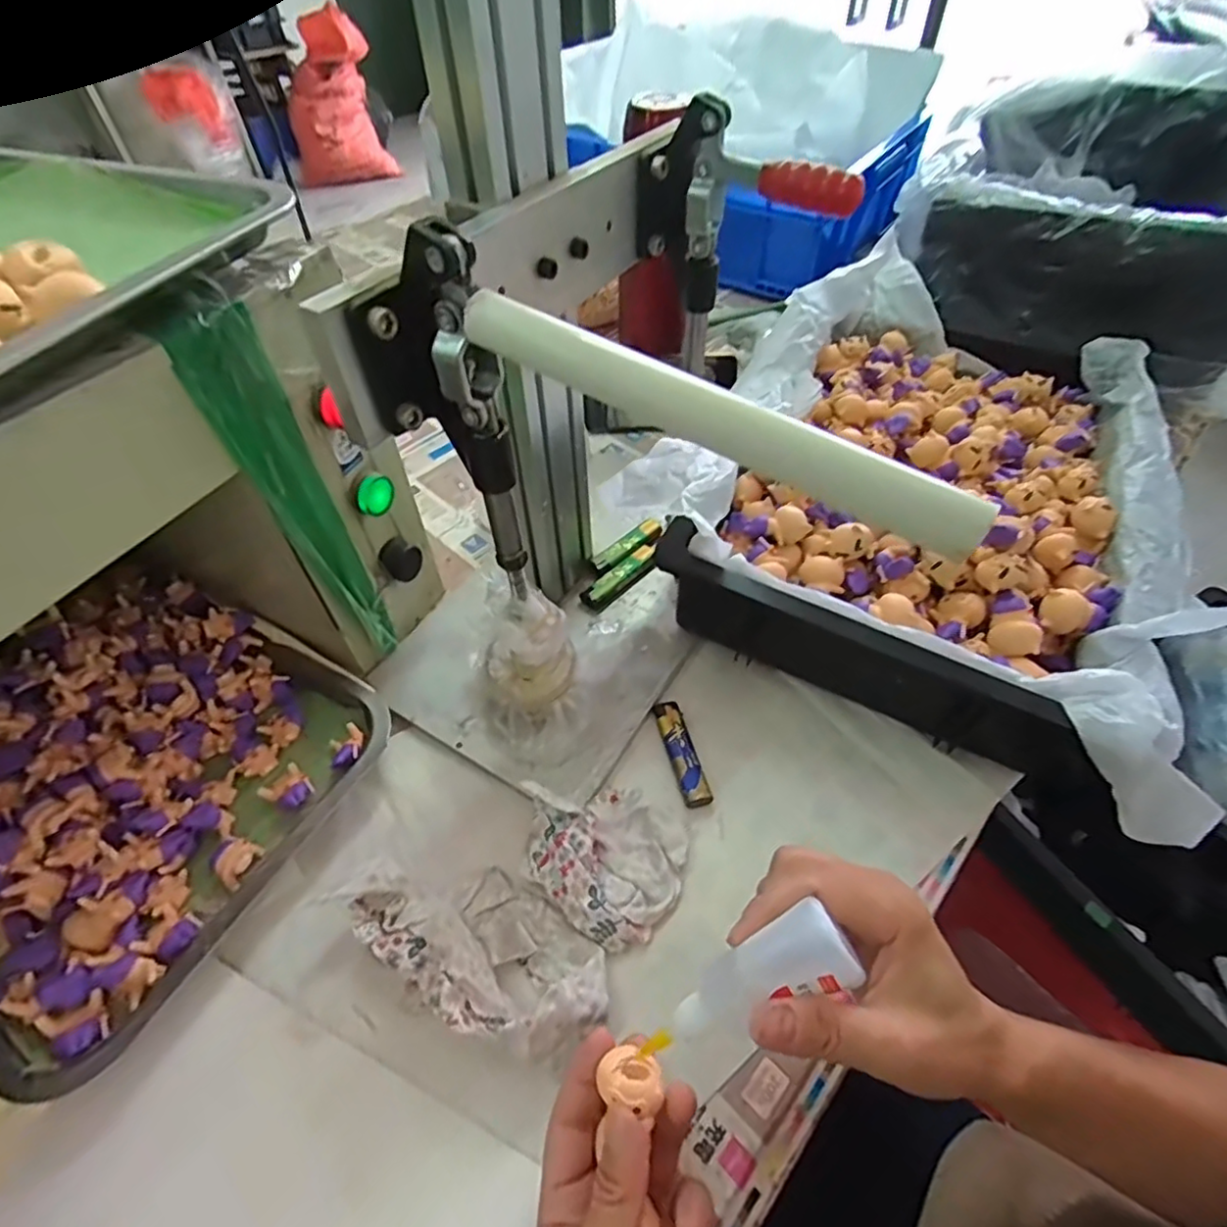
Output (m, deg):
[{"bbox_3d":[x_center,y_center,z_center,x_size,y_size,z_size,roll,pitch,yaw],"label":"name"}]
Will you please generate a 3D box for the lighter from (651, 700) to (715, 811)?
[{"bbox_3d":[0.049,0.097,0.444,0.022,0.011,0.081,-11,51,-10],"label":"lighter"}]

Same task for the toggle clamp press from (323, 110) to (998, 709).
[{"bbox_3d":[0.050,-0.075,0.386,0.241,0.308,0.257,23,55,15],"label":"toggle clamp press"}]

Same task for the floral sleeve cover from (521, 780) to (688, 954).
[{"bbox_3d":[-0.007,0.148,0.398,0.108,0.025,0.088,36,57,26],"label":"floral sleeve cover"}]

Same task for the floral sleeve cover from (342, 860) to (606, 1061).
[{"bbox_3d":[-0.074,0.187,0.356,0.159,0.040,0.080,26,56,17],"label":"floral sleeve cover"}]

